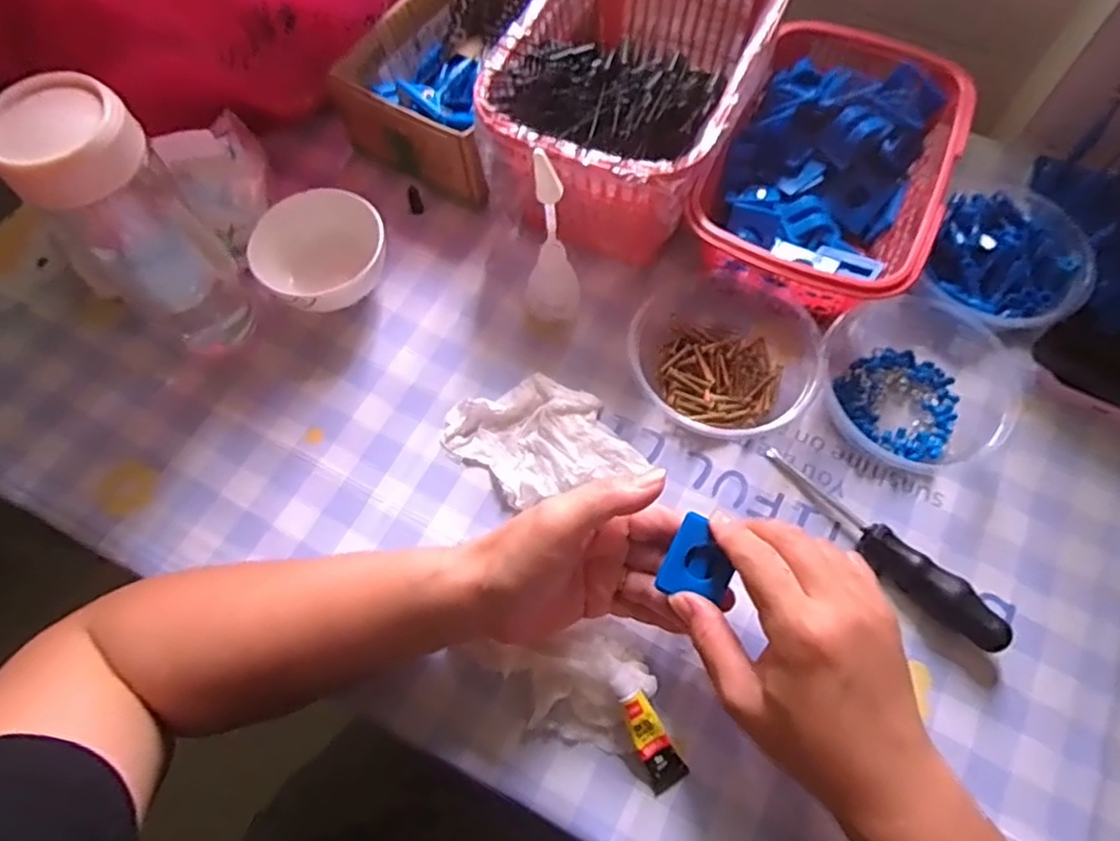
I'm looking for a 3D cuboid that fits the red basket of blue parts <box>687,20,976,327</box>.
[{"bbox_3d":[0.182,-0.165,0.459,0.139,0.062,0.199,24,69,12],"label":"red basket of blue parts"}]

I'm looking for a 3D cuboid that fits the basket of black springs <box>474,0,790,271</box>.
[{"bbox_3d":[0.052,-0.223,0.475,0.153,0.112,0.223,21,69,11],"label":"basket of black springs"}]

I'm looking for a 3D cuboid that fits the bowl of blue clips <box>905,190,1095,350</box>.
[{"bbox_3d":[0.298,-0.106,0.453,0.092,0.041,0.109,25,70,12],"label":"bowl of blue clips"}]

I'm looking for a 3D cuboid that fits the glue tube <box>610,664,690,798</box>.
[{"bbox_3d":[0.046,0.162,0.352,0.020,0.011,0.067,-25,93,-8],"label":"glue tube"}]

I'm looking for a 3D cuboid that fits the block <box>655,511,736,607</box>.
[{"bbox_3d":[0.074,0.072,0.345,0.033,0.011,0.039,24,69,12],"label":"block"}]

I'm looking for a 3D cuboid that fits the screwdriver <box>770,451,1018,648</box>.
[{"bbox_3d":[0.185,0.071,0.389,0.022,0.028,0.156,-42,71,-15],"label":"screwdriver"}]

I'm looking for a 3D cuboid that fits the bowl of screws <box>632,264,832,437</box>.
[{"bbox_3d":[0.106,-0.043,0.433,0.117,0.044,0.111,-1,66,2],"label":"bowl of screws"}]

